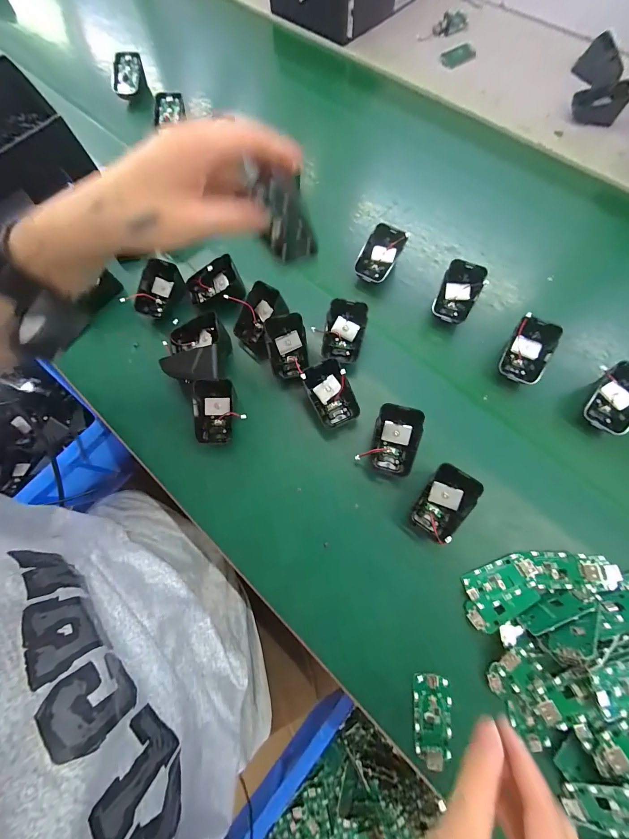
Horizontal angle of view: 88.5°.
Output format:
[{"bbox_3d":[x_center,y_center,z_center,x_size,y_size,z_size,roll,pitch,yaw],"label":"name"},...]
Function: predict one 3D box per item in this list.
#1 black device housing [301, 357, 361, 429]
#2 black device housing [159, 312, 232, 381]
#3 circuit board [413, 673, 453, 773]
[{"bbox_3d":[0.018,-0.027,0.349,0.043,0.016,0.069,-25,97,5],"label":"black device housing"},{"bbox_3d":[-0.135,-0.078,0.370,0.069,0.039,0.080,-2,72,2],"label":"black device housing"},{"bbox_3d":[0.101,0.259,0.277,0.031,0.007,0.066,4,73,4],"label":"circuit board"}]

